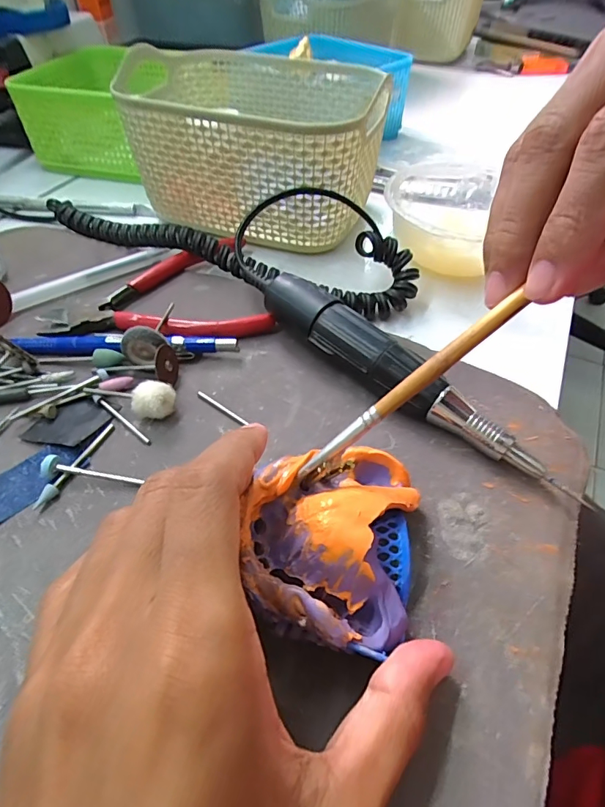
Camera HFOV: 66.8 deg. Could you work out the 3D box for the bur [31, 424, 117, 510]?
[{"bbox_3d":[-0.097,0.025,0.197,0.004,0.004,0.046,18,51,13],"label":"bur"}]

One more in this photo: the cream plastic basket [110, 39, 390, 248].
[{"bbox_3d":[-0.035,-0.175,0.320,0.170,0.081,0.116,17,51,14],"label":"cream plastic basket"}]

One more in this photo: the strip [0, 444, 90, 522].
[{"bbox_3d":[-0.119,0.034,0.188,0.058,0.007,0.020,-36,58,-28],"label":"strip"}]

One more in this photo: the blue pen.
[{"bbox_3d":[-0.093,-0.030,0.240,0.116,0.011,0.010,1,49,0],"label":"blue pen"}]

